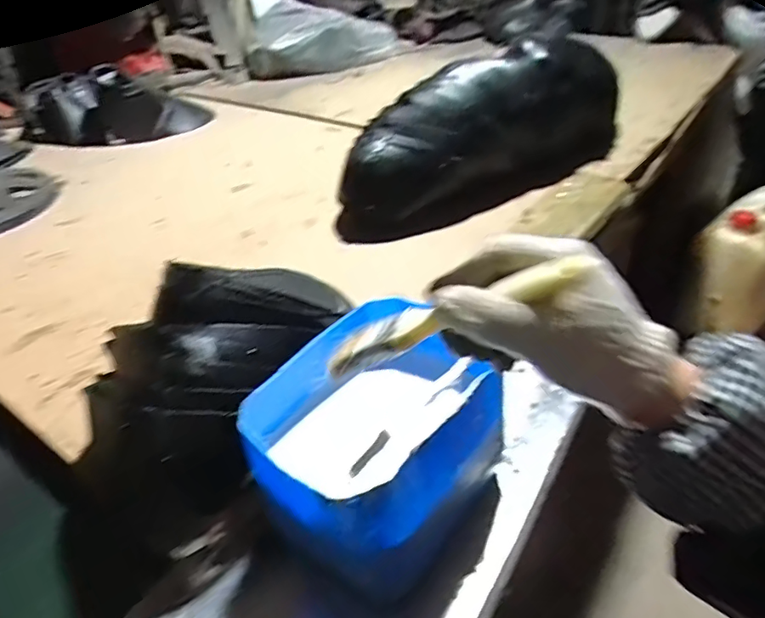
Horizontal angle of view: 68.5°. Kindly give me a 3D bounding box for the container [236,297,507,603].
[{"bbox_3d":[-0.006,0.105,0.435,0.145,0.129,0.175,25,45,31],"label":"container"}]

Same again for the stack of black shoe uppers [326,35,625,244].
[{"bbox_3d":[0.155,-0.273,0.870,0.486,0.184,0.162,-27,43,-28],"label":"stack of black shoe uppers"}]

